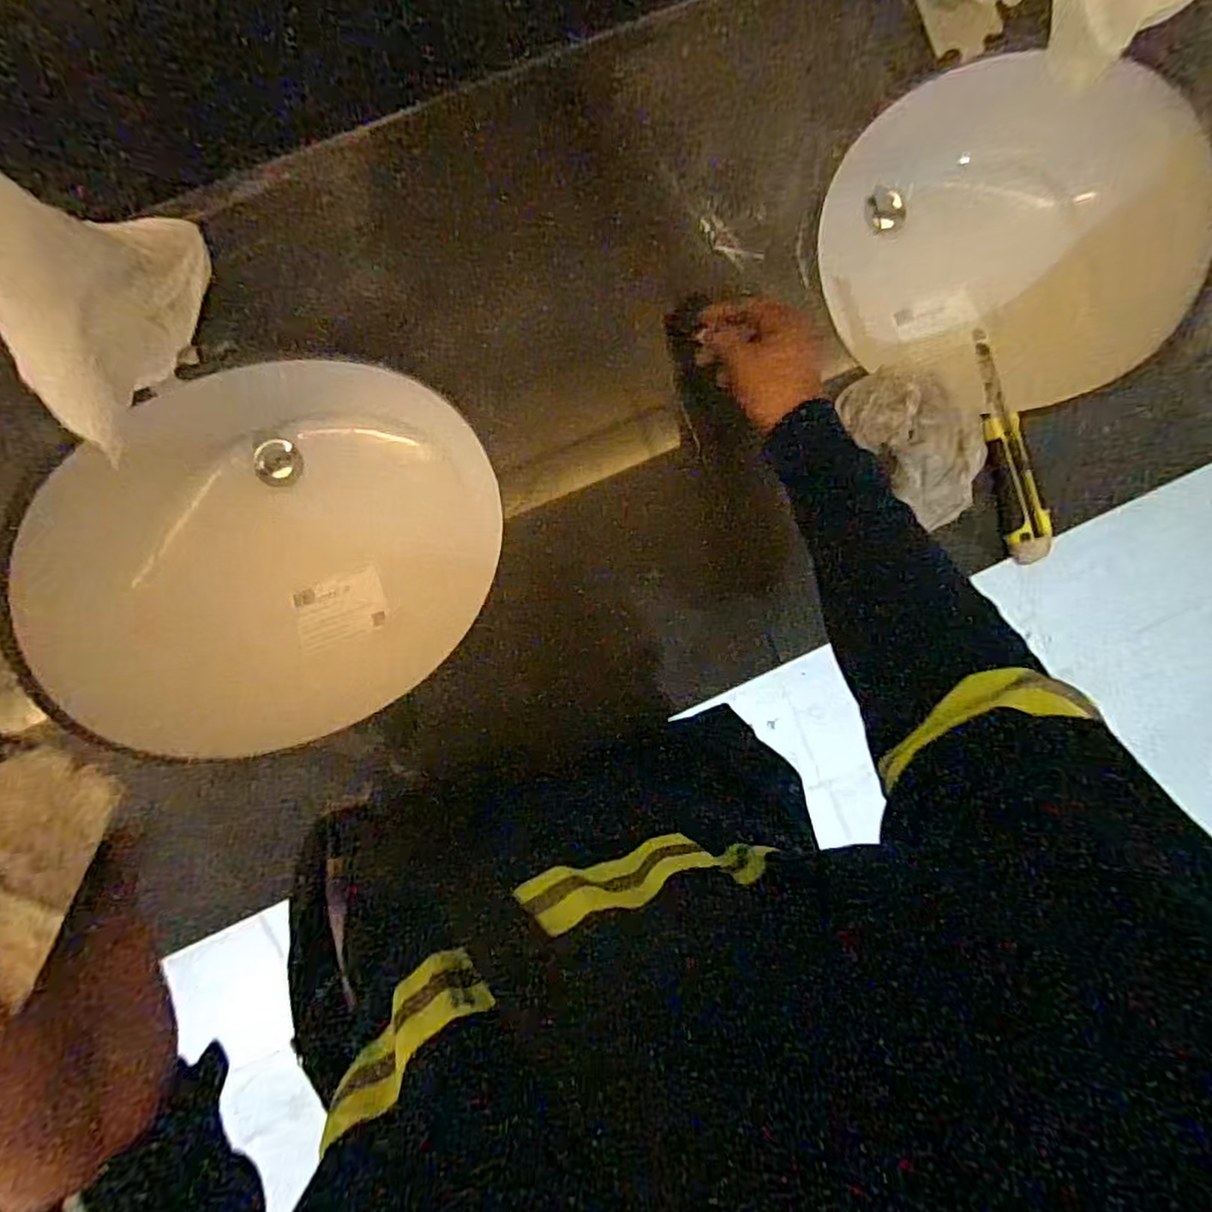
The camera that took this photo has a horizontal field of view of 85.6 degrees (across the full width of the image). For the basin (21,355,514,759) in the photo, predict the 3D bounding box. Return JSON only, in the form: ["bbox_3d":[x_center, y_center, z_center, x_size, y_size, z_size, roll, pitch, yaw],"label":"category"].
[{"bbox_3d":[-0.336,-0.065,0.697,0.424,0.181,0.404,0,96,-2],"label":"basin"}]

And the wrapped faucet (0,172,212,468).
[{"bbox_3d":[-0.347,-0.208,0.480,0.076,0.229,0.207,-19,96,0],"label":"wrapped faucet"}]

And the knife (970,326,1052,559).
[{"bbox_3d":[0.387,-0.153,0.627,0.035,0.018,0.223,-16,96,0],"label":"knife"}]

